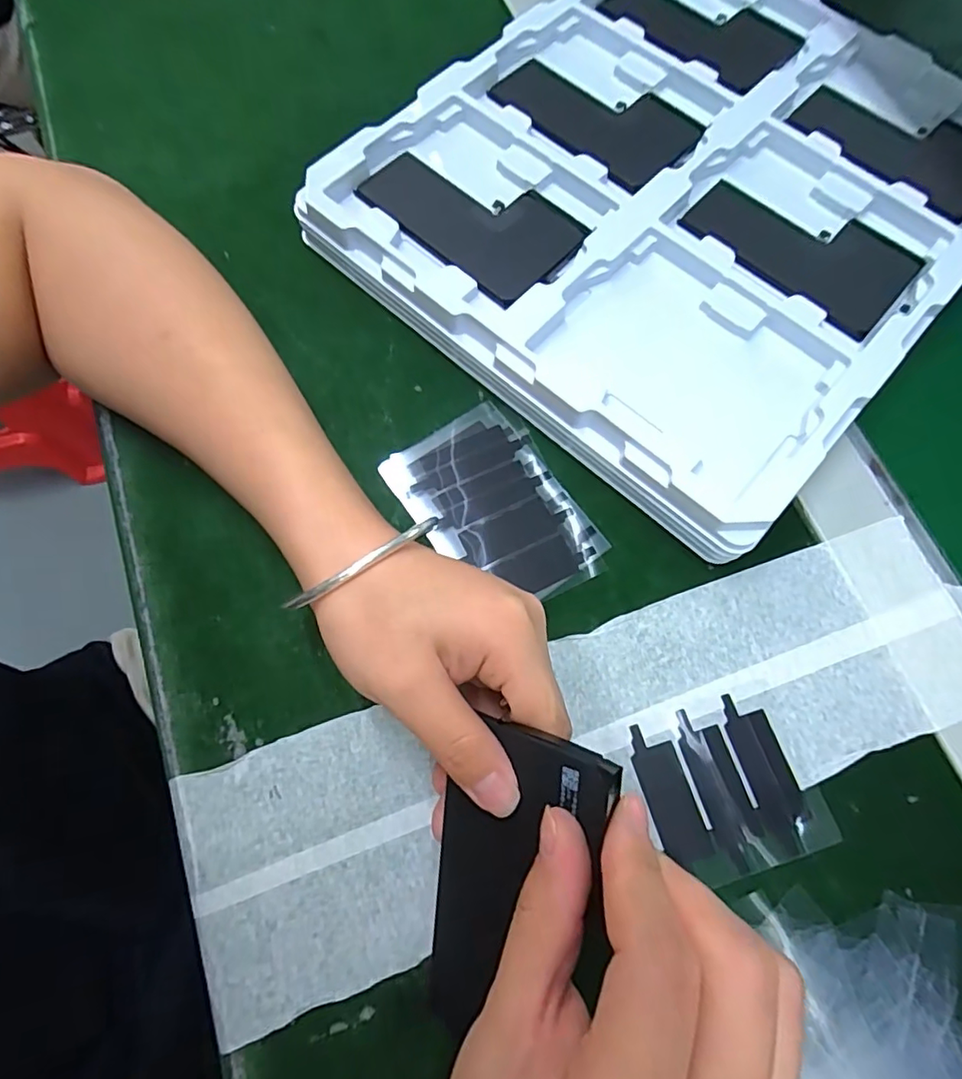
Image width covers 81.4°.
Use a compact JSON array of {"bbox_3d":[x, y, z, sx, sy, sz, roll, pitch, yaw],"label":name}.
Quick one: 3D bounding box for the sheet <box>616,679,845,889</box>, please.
[{"bbox_3d":[0.100,0.099,0.227,0.068,0.004,0.064,-17,73,-6],"label":"sheet"}]

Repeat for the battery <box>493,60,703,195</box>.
[{"bbox_3d":[0.061,-0.234,0.313,0.114,0.011,0.070,30,68,11],"label":"battery"}]

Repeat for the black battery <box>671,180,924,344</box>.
[{"bbox_3d":[0.162,-0.149,0.286,0.108,0.007,0.064,39,75,11],"label":"black battery"}]

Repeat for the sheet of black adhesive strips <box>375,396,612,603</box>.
[{"bbox_3d":[0.006,-0.014,0.260,0.069,0.004,0.097,-31,75,-10],"label":"sheet of black adhesive strips"}]

